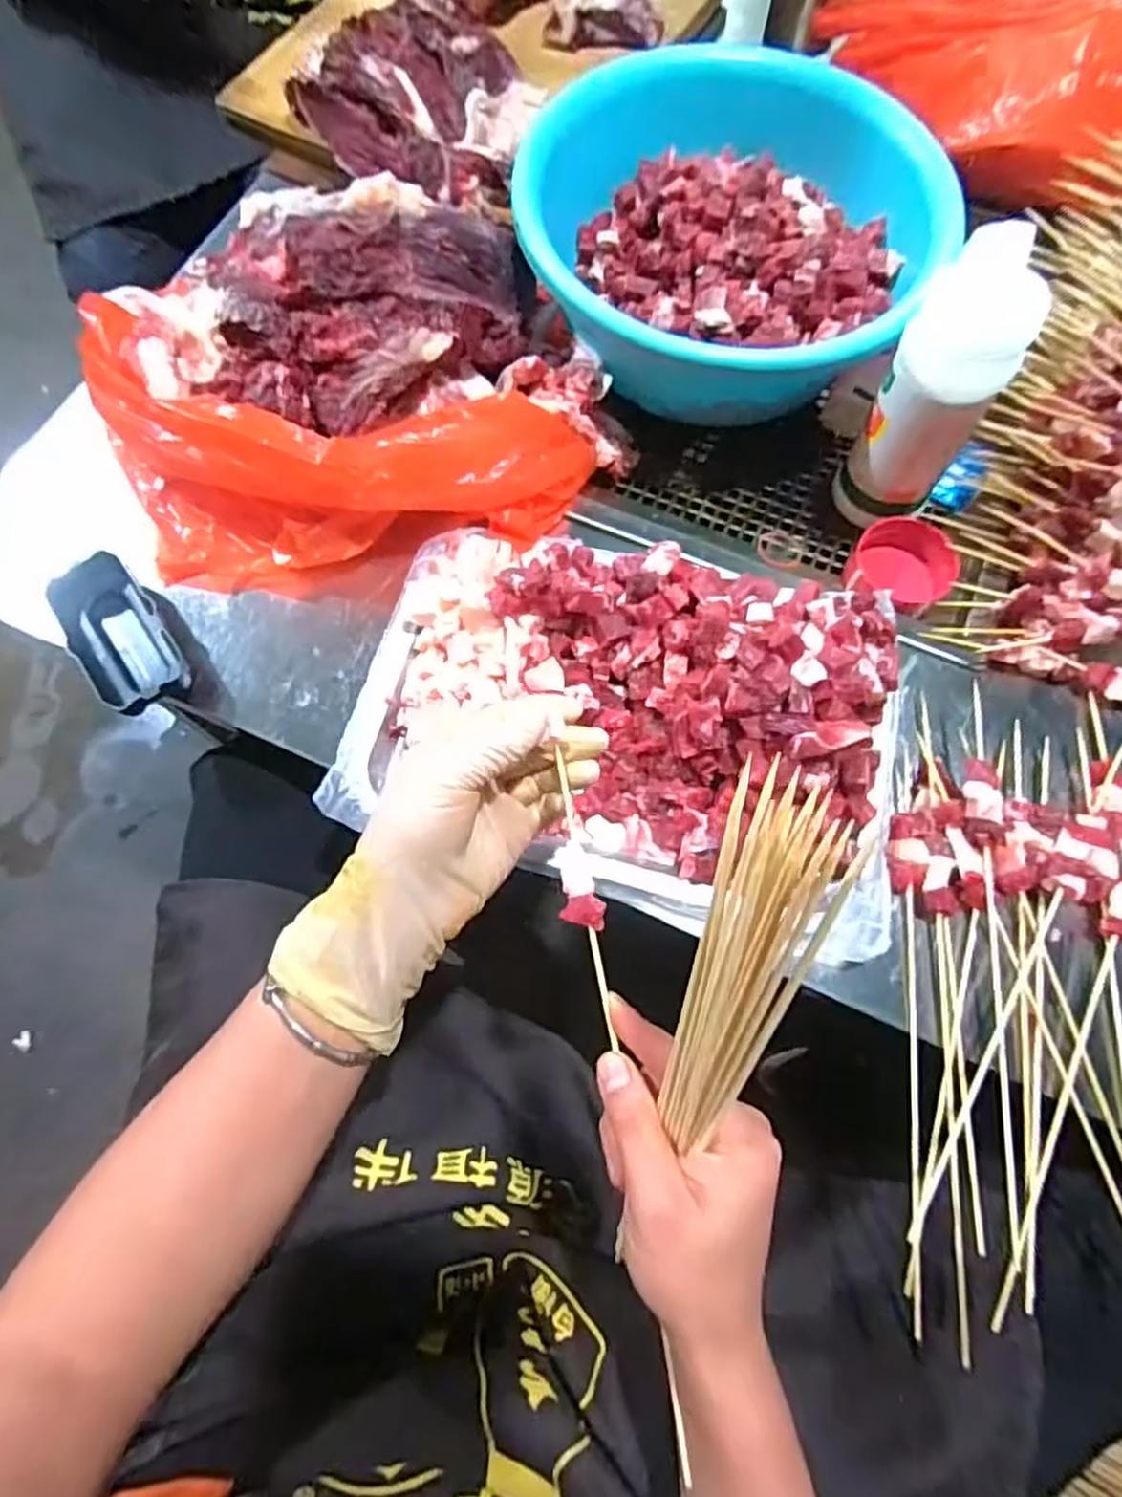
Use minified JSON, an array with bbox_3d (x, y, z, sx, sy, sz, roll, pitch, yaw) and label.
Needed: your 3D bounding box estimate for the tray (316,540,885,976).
[{"bbox_3d":[0.044,-0.032,0.399,0.314,0.051,0.212,15,75,5],"label":"tray"}]

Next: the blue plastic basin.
[{"bbox_3d":[0.128,-0.389,0.531,0.277,0.087,0.277,0,74,0],"label":"blue plastic basin"}]

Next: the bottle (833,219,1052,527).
[{"bbox_3d":[0.224,-0.211,0.429,0.057,0.163,0.062,-9,71,-2],"label":"bottle"}]

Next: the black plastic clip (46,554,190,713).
[{"bbox_3d":[-0.275,-0.067,0.441,0.051,0.025,0.103,-33,76,-8],"label":"black plastic clip"}]

